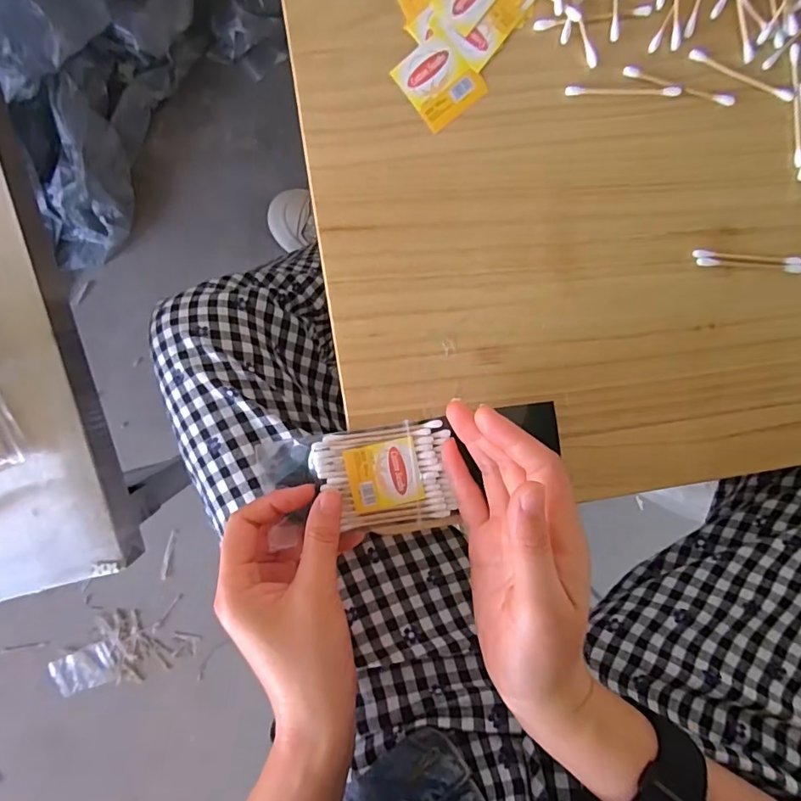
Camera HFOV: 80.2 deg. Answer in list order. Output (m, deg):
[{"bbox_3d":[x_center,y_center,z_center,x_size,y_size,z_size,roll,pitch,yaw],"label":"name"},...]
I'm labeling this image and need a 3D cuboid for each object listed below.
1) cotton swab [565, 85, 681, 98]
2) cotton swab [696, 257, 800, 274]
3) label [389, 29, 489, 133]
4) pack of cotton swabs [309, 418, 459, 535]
[{"bbox_3d":[0.134,-0.186,0.285,0.071,0.004,0.005,-2,94,-3],"label":"cotton swab"},{"bbox_3d":[0.223,-0.086,0.303,0.073,0.004,0.005,2,93,-3],"label":"cotton swab"},{"bbox_3d":[0.023,-0.186,0.275,0.041,0.004,0.044,-43,96,-1],"label":"label"},{"bbox_3d":[-0.009,0.049,0.288,0.078,0.010,0.066,-9,94,-3],"label":"pack of cotton swabs"}]

